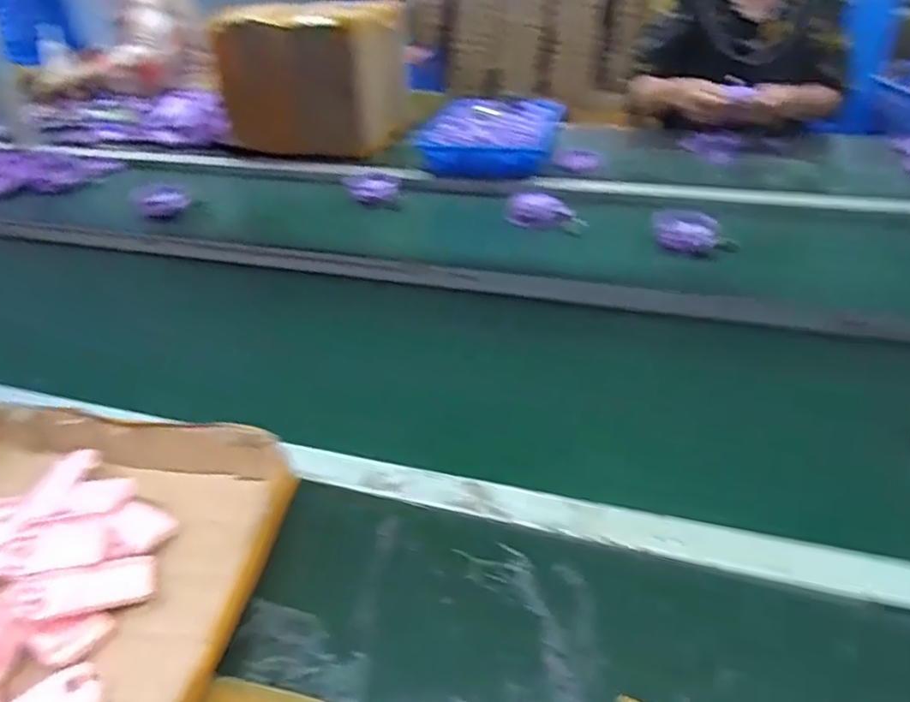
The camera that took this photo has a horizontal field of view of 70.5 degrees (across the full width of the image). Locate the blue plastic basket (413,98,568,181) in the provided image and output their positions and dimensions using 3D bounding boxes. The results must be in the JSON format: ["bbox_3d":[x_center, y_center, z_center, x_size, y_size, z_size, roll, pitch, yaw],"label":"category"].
[{"bbox_3d":[0.085,-0.481,1.404,0.270,0.058,0.413,6,36,12],"label":"blue plastic basket"}]

